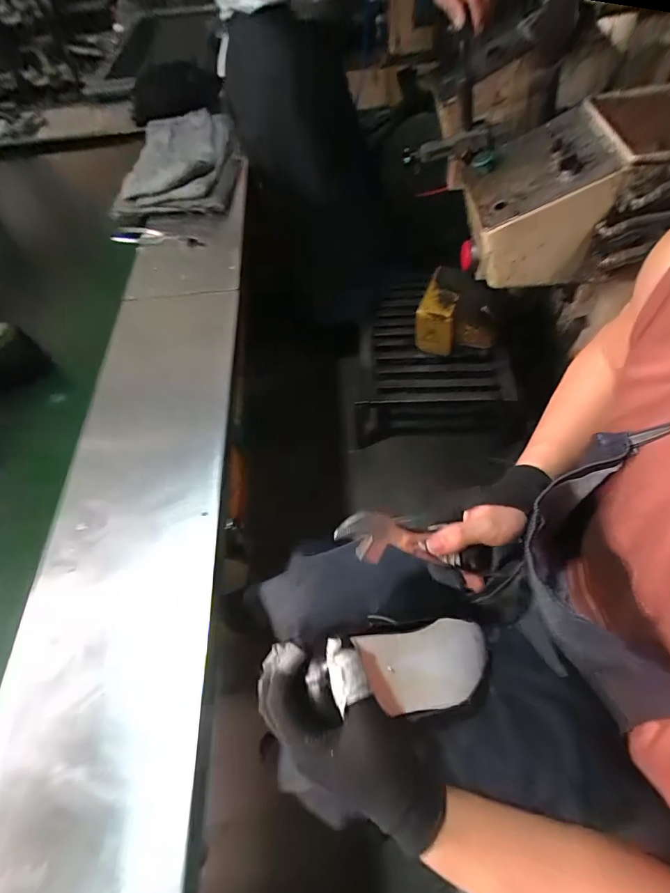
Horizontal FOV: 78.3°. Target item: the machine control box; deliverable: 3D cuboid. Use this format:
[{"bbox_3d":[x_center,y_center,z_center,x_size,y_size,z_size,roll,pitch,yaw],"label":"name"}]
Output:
[{"bbox_3d":[0.366,-0.477,0.796,0.205,0.198,0.238,-6,59,1],"label":"machine control box"}]

